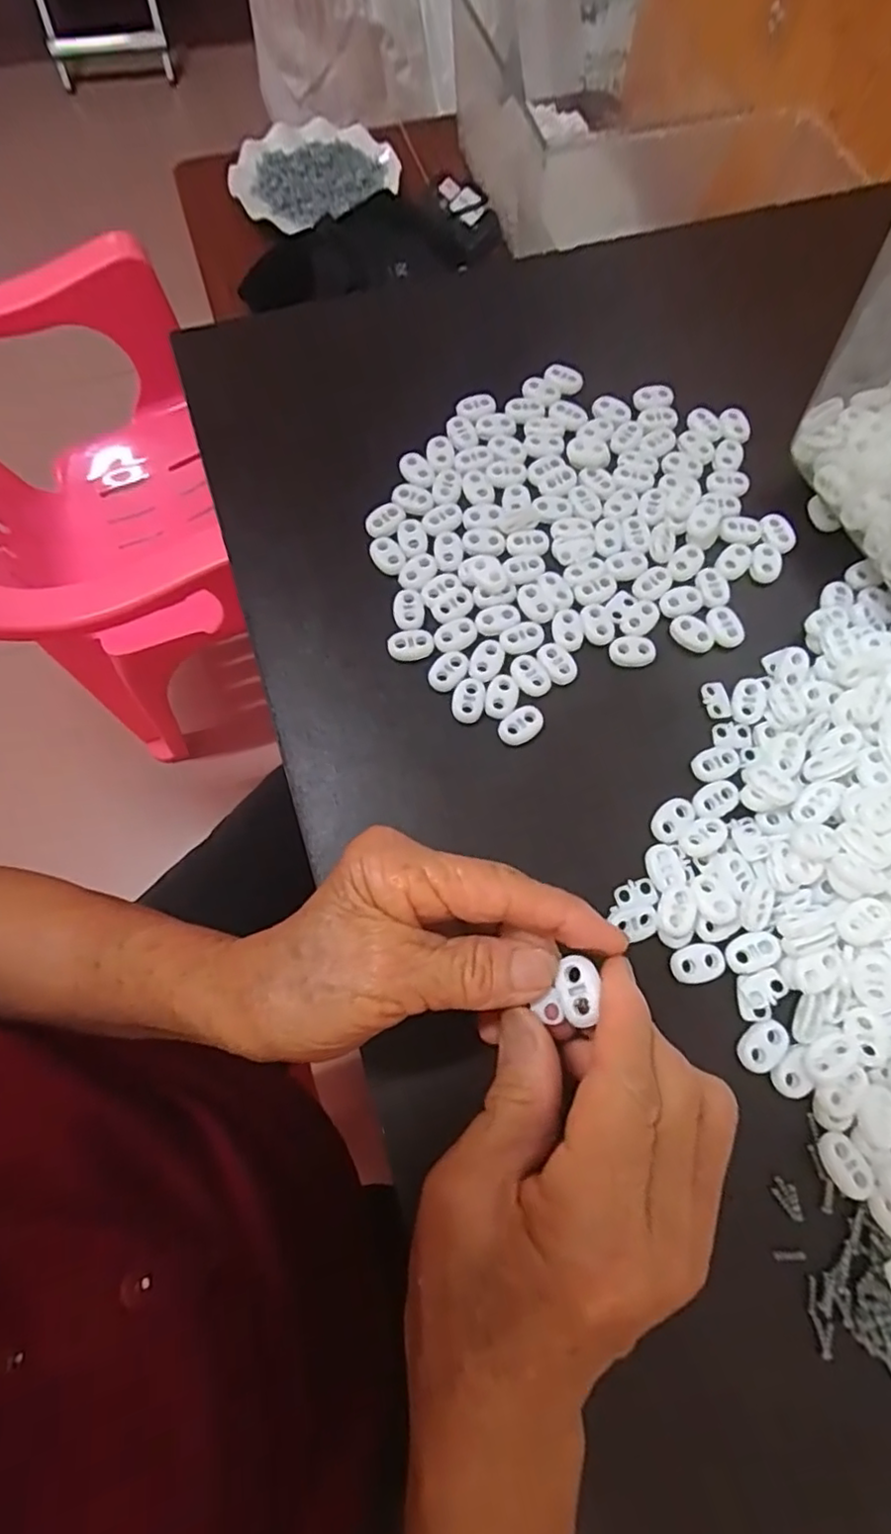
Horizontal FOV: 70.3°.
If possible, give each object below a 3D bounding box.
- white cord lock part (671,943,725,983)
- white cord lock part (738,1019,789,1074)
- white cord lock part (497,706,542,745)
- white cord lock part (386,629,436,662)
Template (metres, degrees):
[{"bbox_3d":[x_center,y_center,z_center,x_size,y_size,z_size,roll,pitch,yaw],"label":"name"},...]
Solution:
[{"bbox_3d":[0.107,0.084,0.269,0.022,0.004,0.015,-13,73,-4],"label":"white cord lock part"},{"bbox_3d":[0.130,0.114,0.257,0.015,0.004,0.022,42,77,12],"label":"white cord lock part"},{"bbox_3d":[0.036,-0.020,0.299,0.022,0.004,0.015,-34,75,-10],"label":"white cord lock part"},{"bbox_3d":[-0.017,-0.061,0.311,0.022,0.004,0.015,-13,73,-4],"label":"white cord lock part"}]

